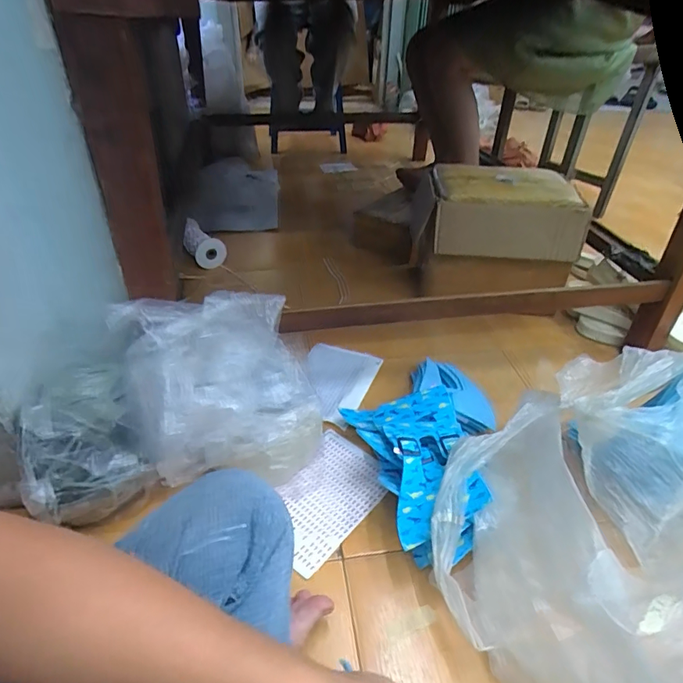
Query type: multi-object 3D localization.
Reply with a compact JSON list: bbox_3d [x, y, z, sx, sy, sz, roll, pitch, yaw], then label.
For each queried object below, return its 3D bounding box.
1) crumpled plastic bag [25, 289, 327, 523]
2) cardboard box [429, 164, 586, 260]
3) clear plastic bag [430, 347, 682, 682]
[{"bbox_3d":[-0.213,0.090,0.634,0.355,0.247,0.147,-10,39,-16],"label":"crumpled plastic bag"},{"bbox_3d":[0.341,-0.289,1.017,0.298,0.127,0.238,1,37,-2],"label":"cardboard box"},{"bbox_3d":[0.358,0.219,0.553,0.485,0.197,0.368,-16,41,-24],"label":"clear plastic bag"}]

